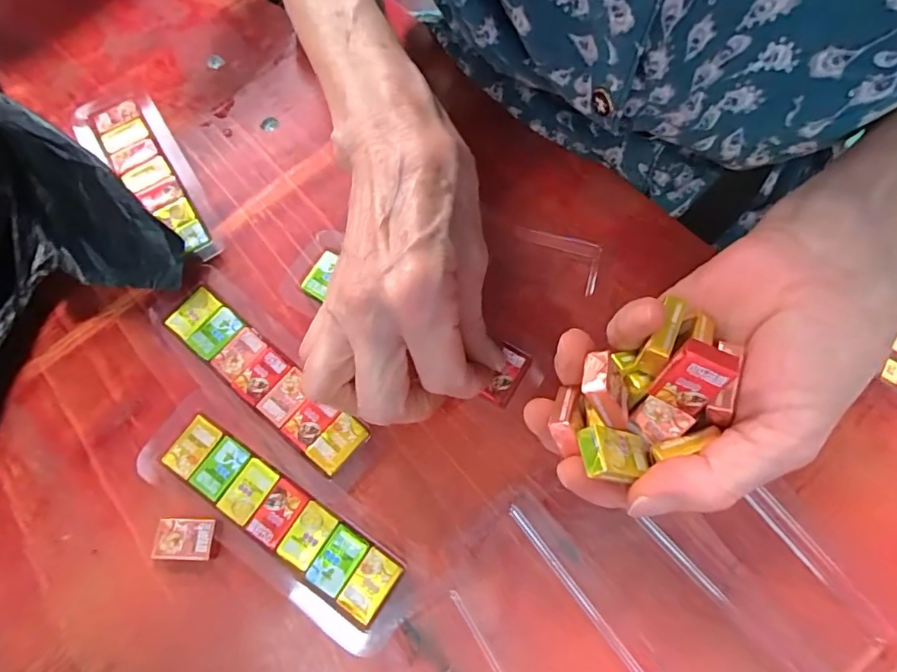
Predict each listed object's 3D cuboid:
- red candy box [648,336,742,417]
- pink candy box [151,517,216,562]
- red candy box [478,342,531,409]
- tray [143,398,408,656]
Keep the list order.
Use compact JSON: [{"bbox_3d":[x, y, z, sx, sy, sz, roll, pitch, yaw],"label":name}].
[{"bbox_3d":[0.078,0.014,0.163,0.017,0.027,0.005,28,47,11],"label":"red candy box"},{"bbox_3d":[-0.115,0.089,0.222,0.024,0.008,0.017,1,70,3],"label":"pink candy box"},{"bbox_3d":[0.027,0.018,0.239,0.014,0.004,0.029,24,78,10],"label":"red candy box"},{"bbox_3d":[-0.077,0.079,0.224,0.133,0.008,0.044,34,75,13],"label":"tray"}]

